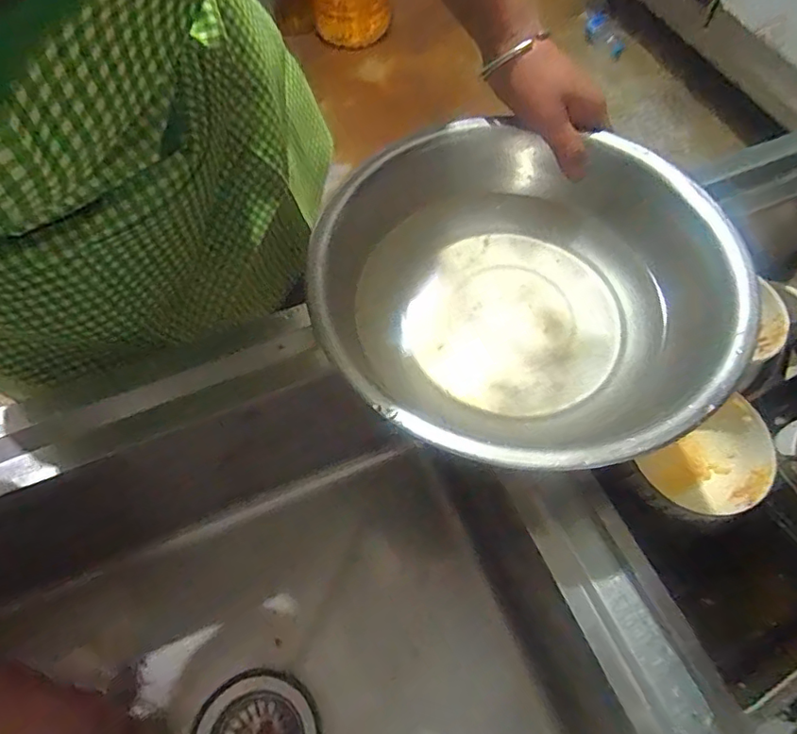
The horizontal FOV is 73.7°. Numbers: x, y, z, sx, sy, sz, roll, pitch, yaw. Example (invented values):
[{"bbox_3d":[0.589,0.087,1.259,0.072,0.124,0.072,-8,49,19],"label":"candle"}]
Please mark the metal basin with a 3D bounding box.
[{"bbox_3d":[0.083,-0.055,0.380,0.268,0.073,0.272,-1,63,2],"label":"metal basin"}]

